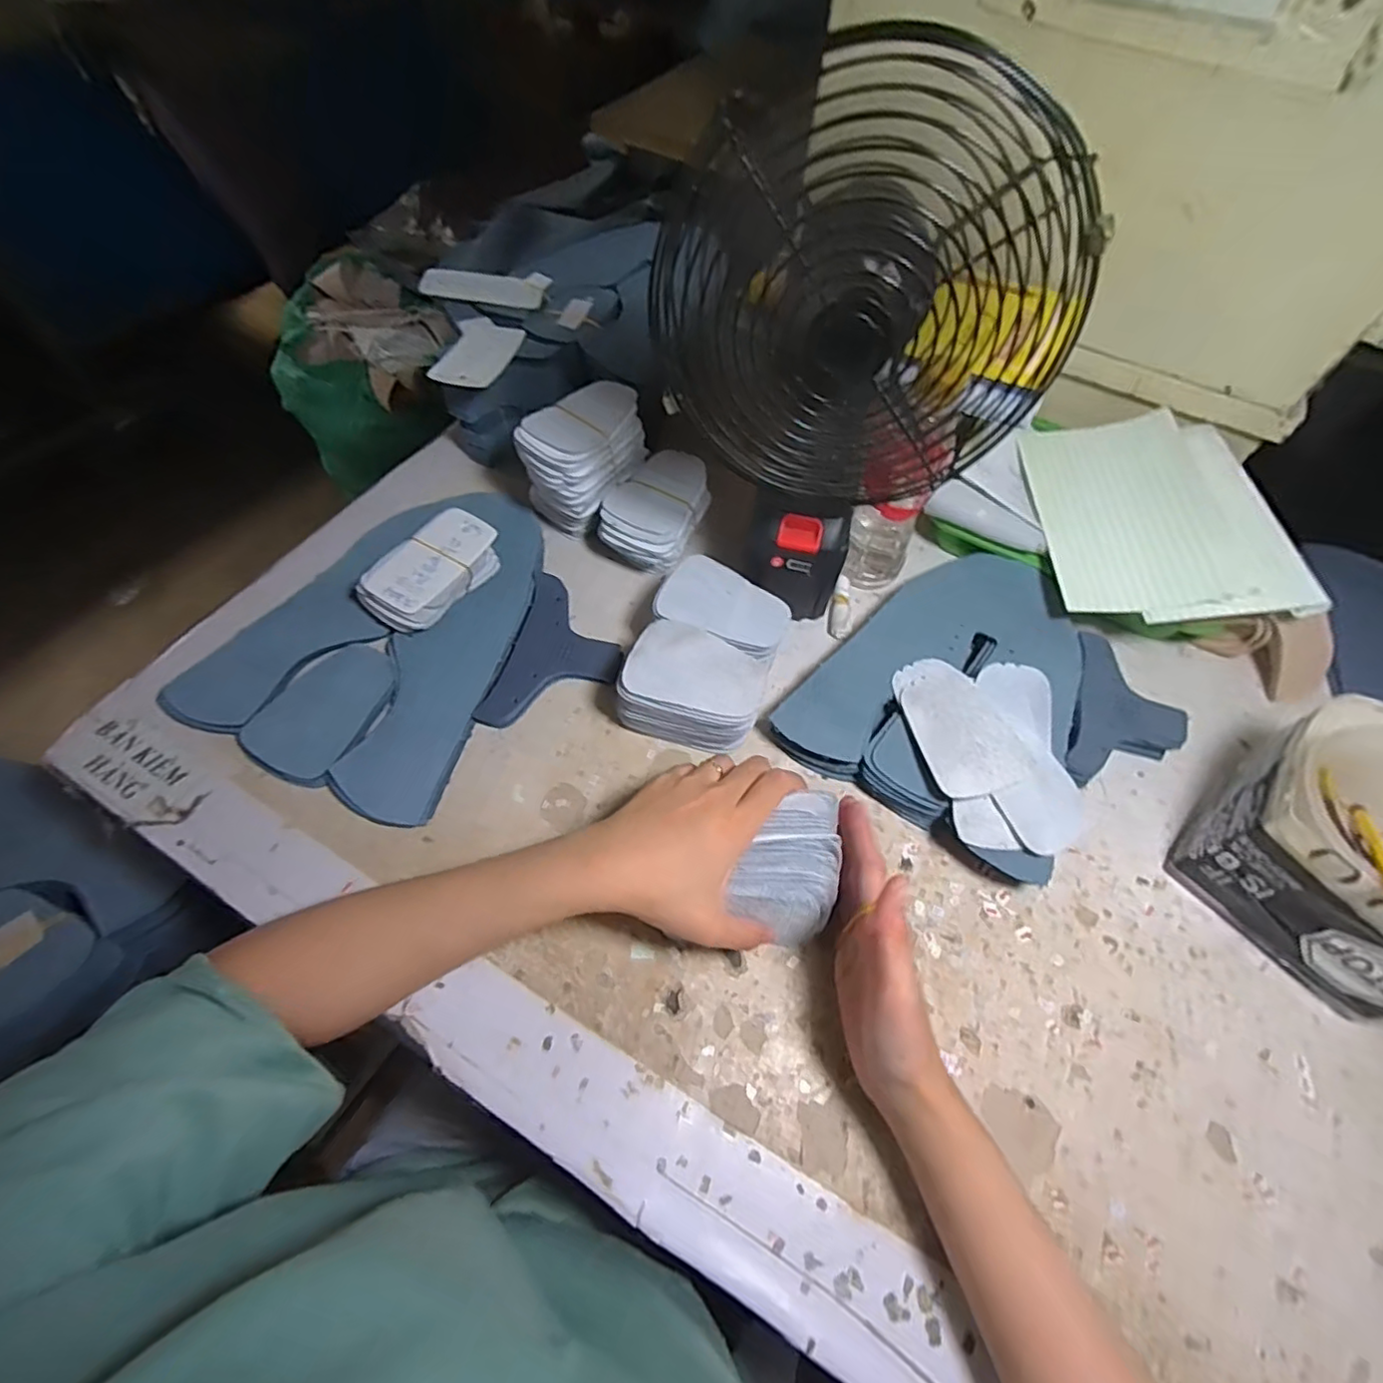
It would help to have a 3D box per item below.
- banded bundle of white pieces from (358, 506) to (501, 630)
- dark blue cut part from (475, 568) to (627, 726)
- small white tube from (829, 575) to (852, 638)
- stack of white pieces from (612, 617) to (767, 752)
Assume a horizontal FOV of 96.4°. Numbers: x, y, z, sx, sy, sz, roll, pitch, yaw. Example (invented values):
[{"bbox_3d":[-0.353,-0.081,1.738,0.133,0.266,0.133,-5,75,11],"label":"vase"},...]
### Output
[{"bbox_3d":[-0.205,-0.097,0.489,0.062,0.031,0.106,30,62,14],"label":"banded bundle of white pieces"},{"bbox_3d":[-0.100,-0.026,0.483,0.084,0.005,0.136,17,61,-1],"label":"dark blue cut part"},{"bbox_3d":[0.127,-0.072,0.522,0.019,0.009,0.064,12,66,6],"label":"small white tube"},{"bbox_3d":[0.001,0.003,0.441,0.094,0.061,0.072,18,60,8],"label":"stack of white pieces"}]

